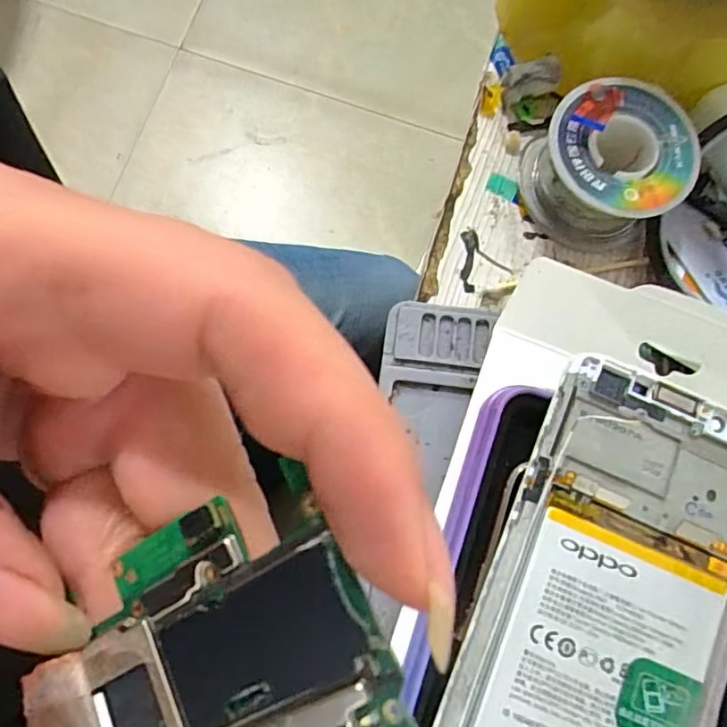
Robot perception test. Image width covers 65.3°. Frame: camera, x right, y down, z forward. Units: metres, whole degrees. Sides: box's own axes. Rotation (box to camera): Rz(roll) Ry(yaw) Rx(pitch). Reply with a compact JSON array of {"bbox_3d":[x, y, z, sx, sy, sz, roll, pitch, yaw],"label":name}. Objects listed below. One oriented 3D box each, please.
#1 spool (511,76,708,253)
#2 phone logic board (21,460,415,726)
[{"bbox_3d":[0.092,-0.076,0.216,0.056,0.030,0.054,1,78,-5],"label":"spool"},{"bbox_3d":[-0.026,0.046,0.084,0.061,0.005,0.038,-34,72,19],"label":"phone logic board"}]

